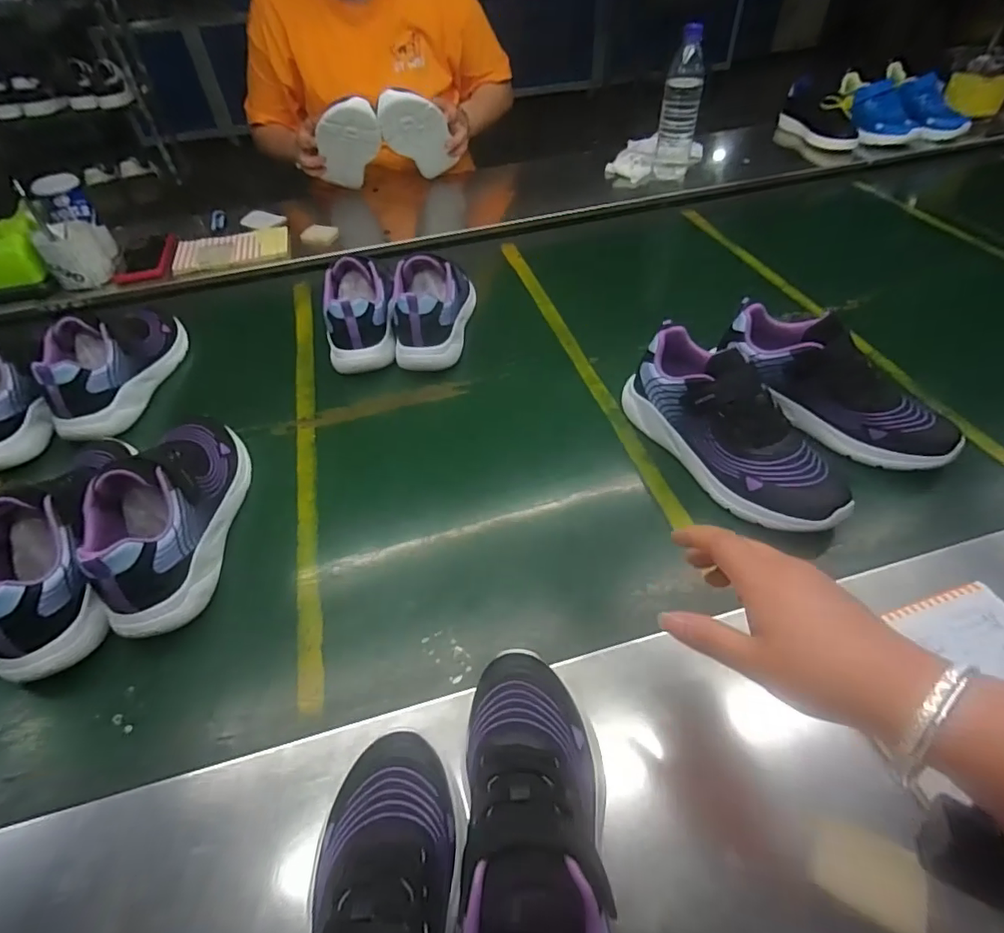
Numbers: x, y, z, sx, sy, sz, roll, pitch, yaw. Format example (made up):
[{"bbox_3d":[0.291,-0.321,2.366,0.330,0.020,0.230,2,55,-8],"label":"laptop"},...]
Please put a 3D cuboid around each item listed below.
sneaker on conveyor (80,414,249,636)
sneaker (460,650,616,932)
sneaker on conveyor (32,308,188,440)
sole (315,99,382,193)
[{"bbox_3d":[-0.314,0.030,0.515,0.087,0.102,0.241,-4,42,-4],"label":"sneaker on conveyor"},{"bbox_3d":[0.019,0.209,0.298,0.076,0.094,0.208,0,41,0],"label":"sneaker"},{"bbox_3d":[-0.486,-0.146,0.681,0.085,0.097,0.235,2,41,2],"label":"sneaker on conveyor"},{"bbox_3d":[-0.263,-0.543,0.917,0.091,0.206,0.020,12,79,-26],"label":"sole"}]

